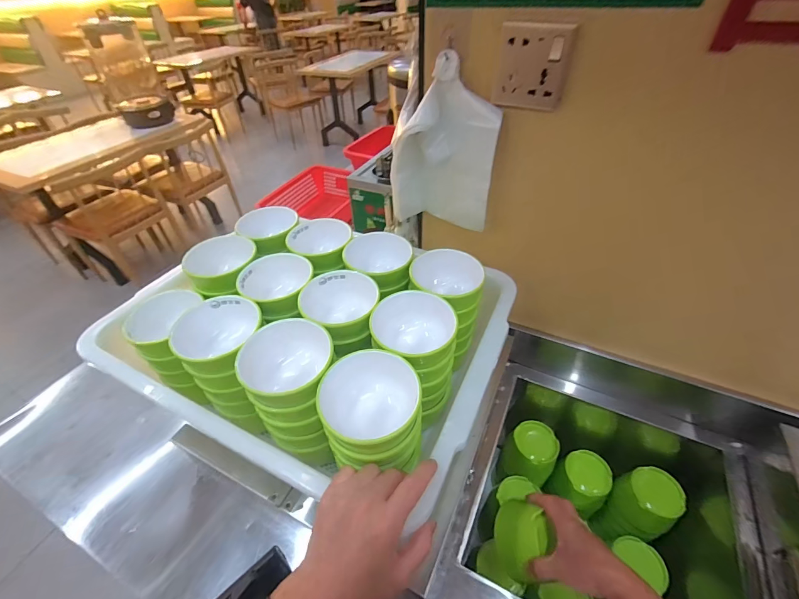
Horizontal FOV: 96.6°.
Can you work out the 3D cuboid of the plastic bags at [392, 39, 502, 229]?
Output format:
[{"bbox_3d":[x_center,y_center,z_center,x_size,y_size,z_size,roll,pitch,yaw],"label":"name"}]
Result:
[{"bbox_3d":[0.066,-0.231,0.550,0.152,0.229,0.093,4,43,7],"label":"plastic bags"}]

